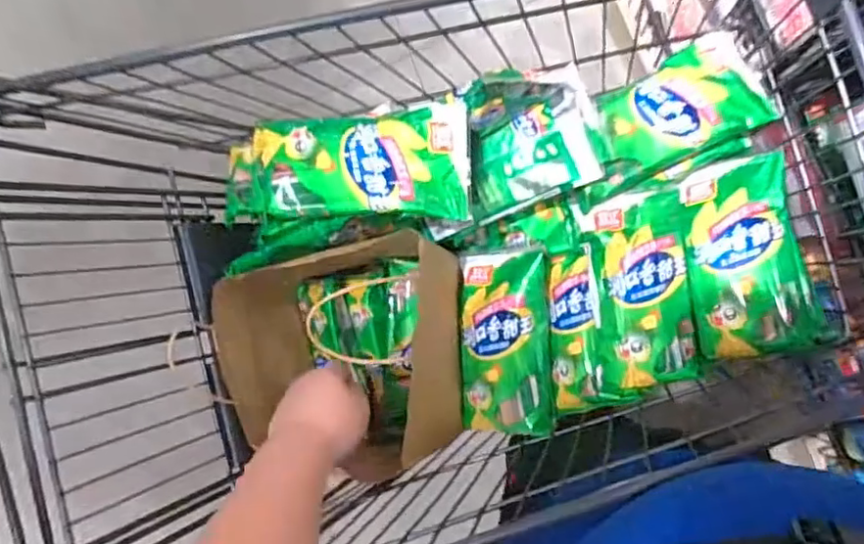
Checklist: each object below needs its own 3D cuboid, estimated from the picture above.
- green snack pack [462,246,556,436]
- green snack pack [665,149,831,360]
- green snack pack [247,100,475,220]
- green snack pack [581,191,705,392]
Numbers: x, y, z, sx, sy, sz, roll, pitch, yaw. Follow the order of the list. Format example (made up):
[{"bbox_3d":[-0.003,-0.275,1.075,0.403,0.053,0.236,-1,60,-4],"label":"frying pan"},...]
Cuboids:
[{"bbox_3d":[0.079,0.075,0.659,0.099,0.040,0.192,-2,88,8],"label":"green snack pack"},{"bbox_3d":[0.310,-0.016,0.607,0.113,0.055,0.189,-13,86,8],"label":"green snack pack"},{"bbox_3d":[-0.071,-0.105,0.581,0.212,0.043,0.109,-1,88,8],"label":"green snack pack"},{"bbox_3d":[0.213,0.016,0.617,0.095,0.022,0.190,-7,87,8],"label":"green snack pack"}]

